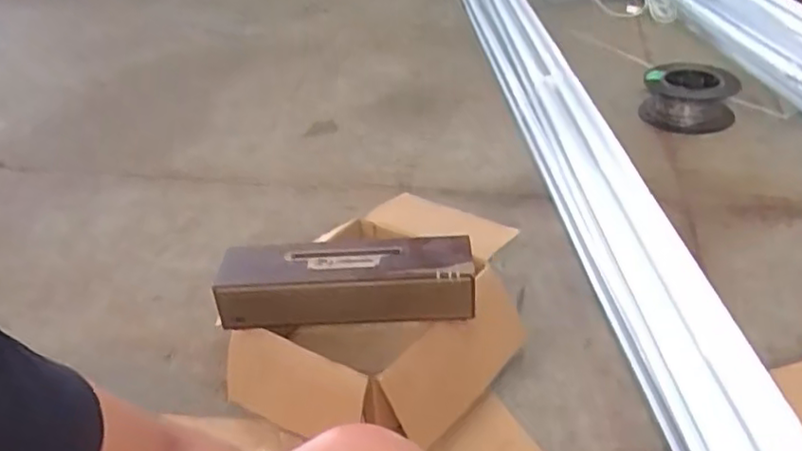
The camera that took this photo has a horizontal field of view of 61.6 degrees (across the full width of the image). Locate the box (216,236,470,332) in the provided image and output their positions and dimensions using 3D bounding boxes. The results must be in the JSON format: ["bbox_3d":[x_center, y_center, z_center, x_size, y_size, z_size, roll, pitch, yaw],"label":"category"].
[{"bbox_3d":[-0.091,0.084,1.010,0.397,0.072,0.127,-2,33,4],"label":"box"}]

